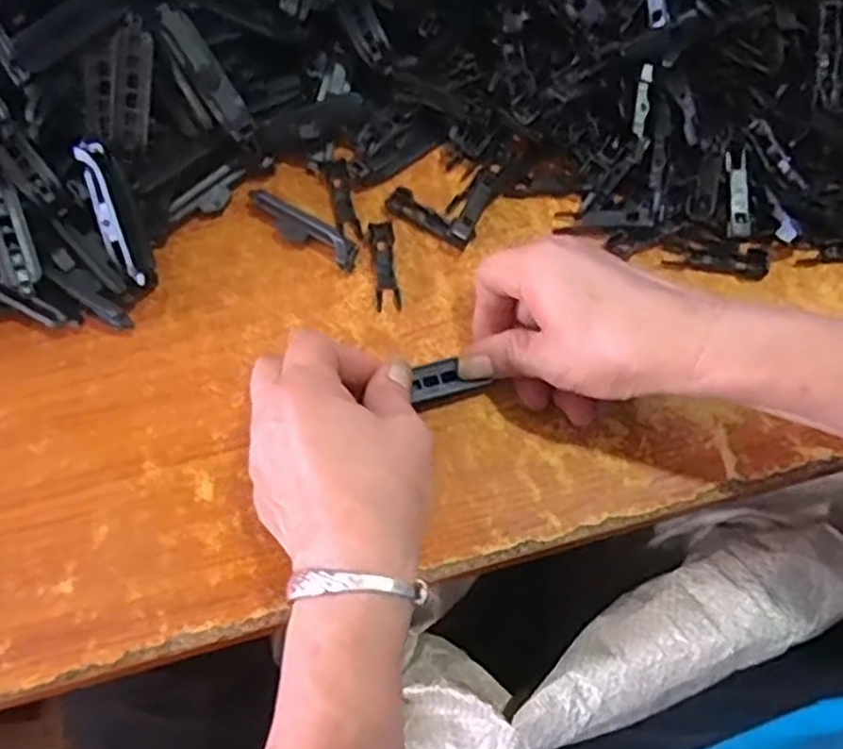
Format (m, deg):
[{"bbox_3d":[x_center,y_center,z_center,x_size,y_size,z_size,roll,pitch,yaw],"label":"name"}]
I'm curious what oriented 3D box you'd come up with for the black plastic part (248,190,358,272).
[{"bbox_3d":[-0.067,-0.081,0.421,0.071,0.017,0.015,29,72,12],"label":"black plastic part"}]

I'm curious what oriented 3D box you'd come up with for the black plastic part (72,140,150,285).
[{"bbox_3d":[-0.165,-0.085,0.401,0.022,0.017,0.074,-19,101,-6],"label":"black plastic part"}]

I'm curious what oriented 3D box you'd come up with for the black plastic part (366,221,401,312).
[{"bbox_3d":[-0.021,-0.061,0.418,0.014,0.006,0.055,-7,69,-1],"label":"black plastic part"}]

